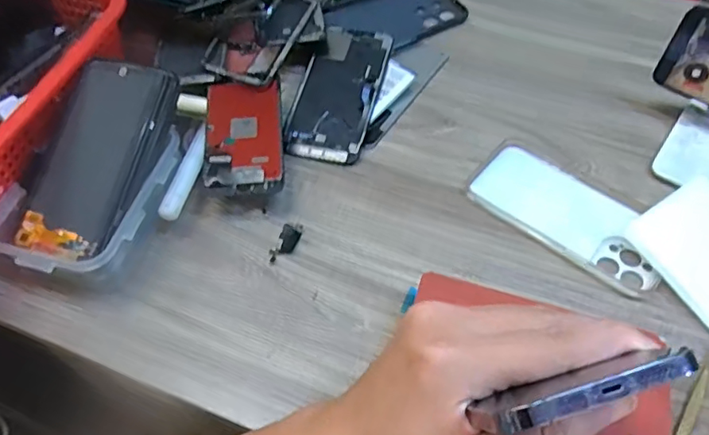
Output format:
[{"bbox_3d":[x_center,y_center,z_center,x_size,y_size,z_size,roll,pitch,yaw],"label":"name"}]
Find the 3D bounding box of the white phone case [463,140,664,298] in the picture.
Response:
[{"bbox_3d":[0.172,-0.002,0.450,0.154,0.006,0.073,36,64,23],"label":"white phone case"}]

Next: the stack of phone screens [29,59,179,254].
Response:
[{"bbox_3d":[-0.184,-0.051,0.410,0.071,0.016,0.136,13,75,11],"label":"stack of phone screens"}]

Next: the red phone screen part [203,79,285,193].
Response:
[{"bbox_3d":[-0.091,-0.071,0.464,0.062,0.007,0.113,-4,57,-4],"label":"red phone screen part"}]

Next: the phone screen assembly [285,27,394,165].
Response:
[{"bbox_3d":[-0.014,-0.119,0.522,0.073,0.011,0.154,11,62,14],"label":"phone screen assembly"}]

